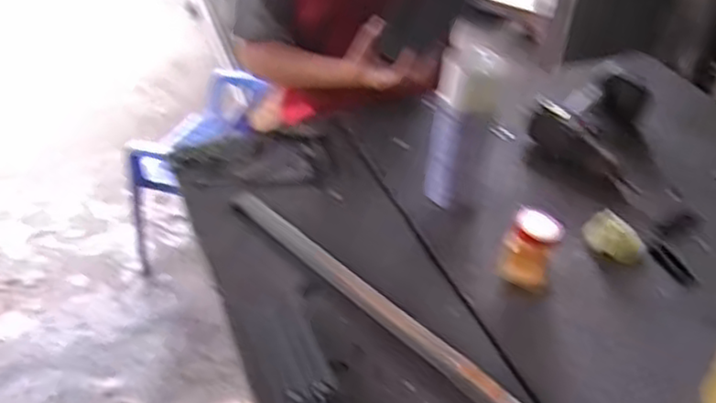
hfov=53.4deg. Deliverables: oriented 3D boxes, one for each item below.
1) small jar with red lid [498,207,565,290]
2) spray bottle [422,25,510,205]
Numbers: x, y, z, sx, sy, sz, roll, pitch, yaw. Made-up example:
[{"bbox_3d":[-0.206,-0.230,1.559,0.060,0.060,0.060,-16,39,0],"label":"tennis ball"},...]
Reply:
[{"bbox_3d":[0.195,0.057,0.809,0.058,0.076,0.049,16,41,15],"label":"small jar with red lid"},{"bbox_3d":[0.131,-0.093,0.882,0.076,0.208,0.055,11,40,11],"label":"spray bottle"}]

